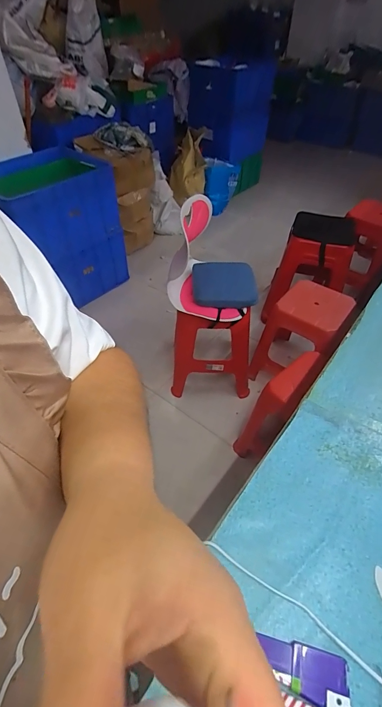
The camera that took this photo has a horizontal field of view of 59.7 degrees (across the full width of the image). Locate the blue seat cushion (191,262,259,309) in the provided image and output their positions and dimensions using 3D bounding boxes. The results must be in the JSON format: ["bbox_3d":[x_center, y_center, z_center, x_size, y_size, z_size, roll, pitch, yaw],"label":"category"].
[{"bbox_3d":[0.125,-0.275,1.280,0.244,0.061,0.246,2,48,2],"label":"blue seat cushion"}]

